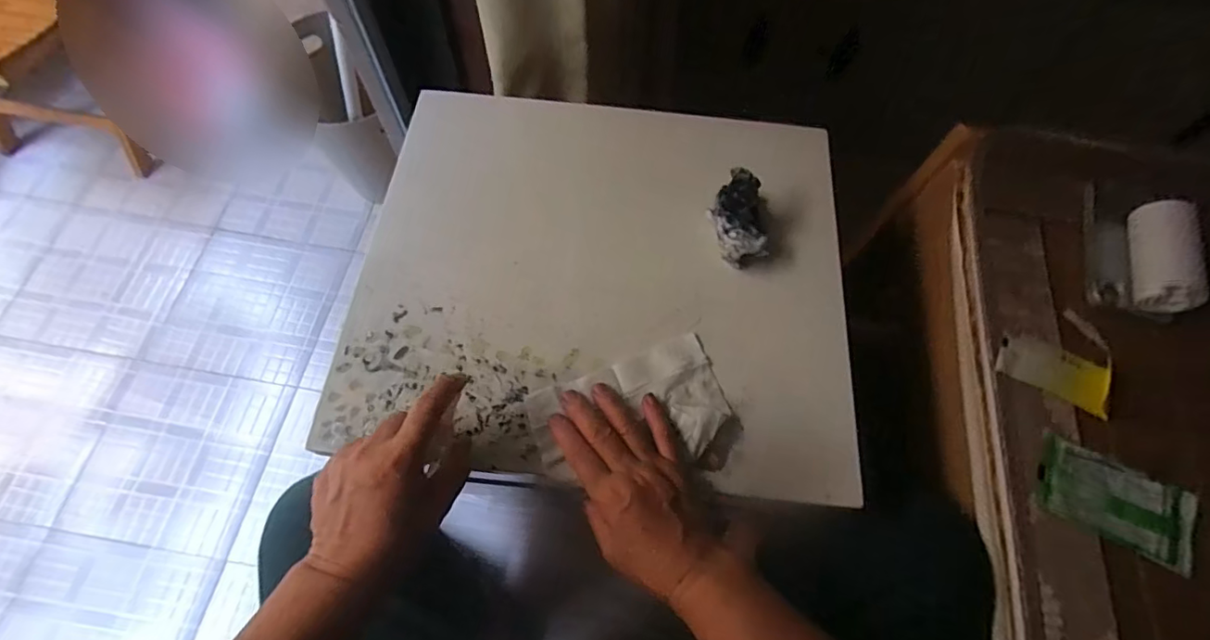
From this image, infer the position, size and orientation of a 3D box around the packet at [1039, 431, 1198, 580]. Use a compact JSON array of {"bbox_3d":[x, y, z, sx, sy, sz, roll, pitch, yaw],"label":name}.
[{"bbox_3d":[0.406,0.144,0.424,0.117,0.009,0.066,22,66,8],"label":"packet"}]

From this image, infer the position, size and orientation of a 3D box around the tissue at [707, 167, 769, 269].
[{"bbox_3d":[0.120,-0.089,0.481,0.044,0.054,0.074,-10,66,-7],"label":"tissue"}]

